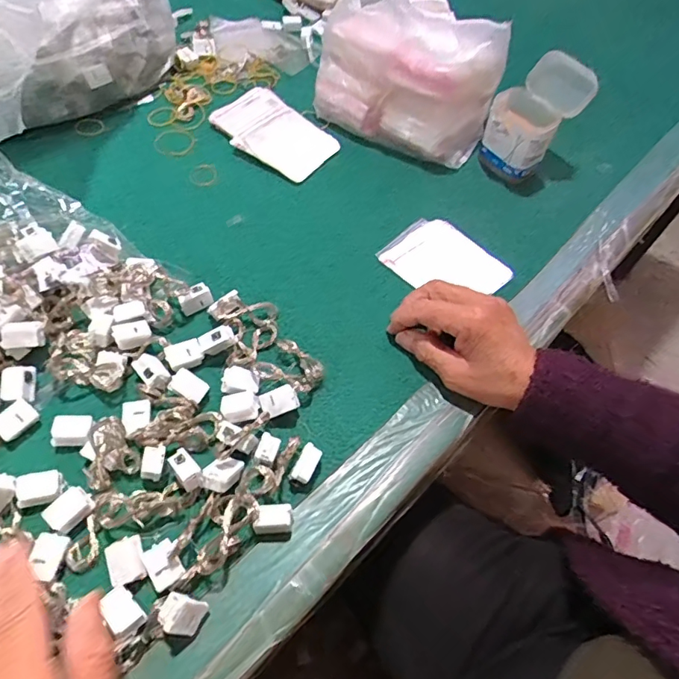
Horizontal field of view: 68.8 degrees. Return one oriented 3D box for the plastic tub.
[{"bbox_3d":[0.198,-0.230,0.502,0.076,0.104,0.069,-35,67,-22],"label":"plastic tub"}]

